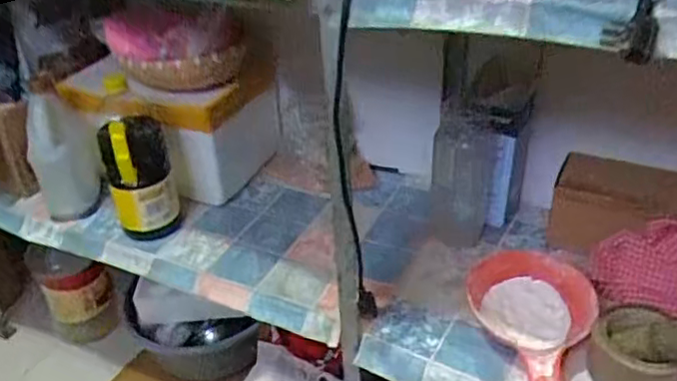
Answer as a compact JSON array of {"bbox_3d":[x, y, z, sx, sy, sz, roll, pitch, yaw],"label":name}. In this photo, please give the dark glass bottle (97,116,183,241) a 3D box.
[{"bbox_3d":[-0.329,-0.018,1.032,0.102,0.217,0.100,-16,37,-18],"label":"dark glass bottle"}]

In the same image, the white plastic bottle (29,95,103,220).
[{"bbox_3d":[-0.482,-0.052,1.103,0.117,0.219,0.096,-20,38,-22],"label":"white plastic bottle"}]

